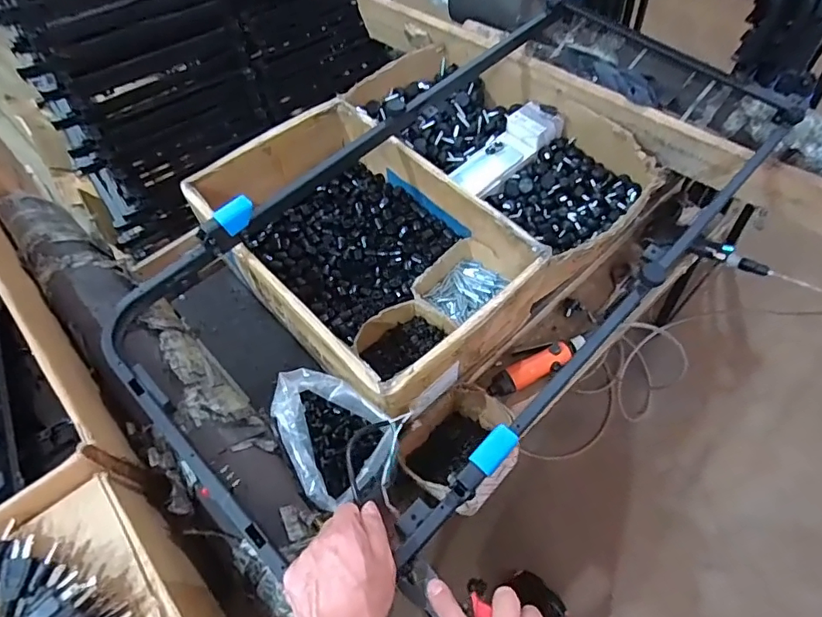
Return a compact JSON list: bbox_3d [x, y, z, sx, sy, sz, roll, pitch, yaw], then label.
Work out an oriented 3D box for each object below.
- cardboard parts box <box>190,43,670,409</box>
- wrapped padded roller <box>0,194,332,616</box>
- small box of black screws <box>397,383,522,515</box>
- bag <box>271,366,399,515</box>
[{"bbox_3d":[0.032,-0.221,0.951,0.708,0.163,0.585,-39,65,-19],"label":"cardboard parts box"},{"bbox_3d":[-0.374,0.061,0.711,0.788,0.105,0.136,40,68,22],"label":"wrapped padded roller"},{"bbox_3d":[0.081,0.221,0.797,0.157,0.111,0.149,-38,65,-19],"label":"small box of black screws"},{"bbox_3d":[-0.098,0.168,0.692,0.134,0.086,0.185,-25,61,-13],"label":"bag"}]

